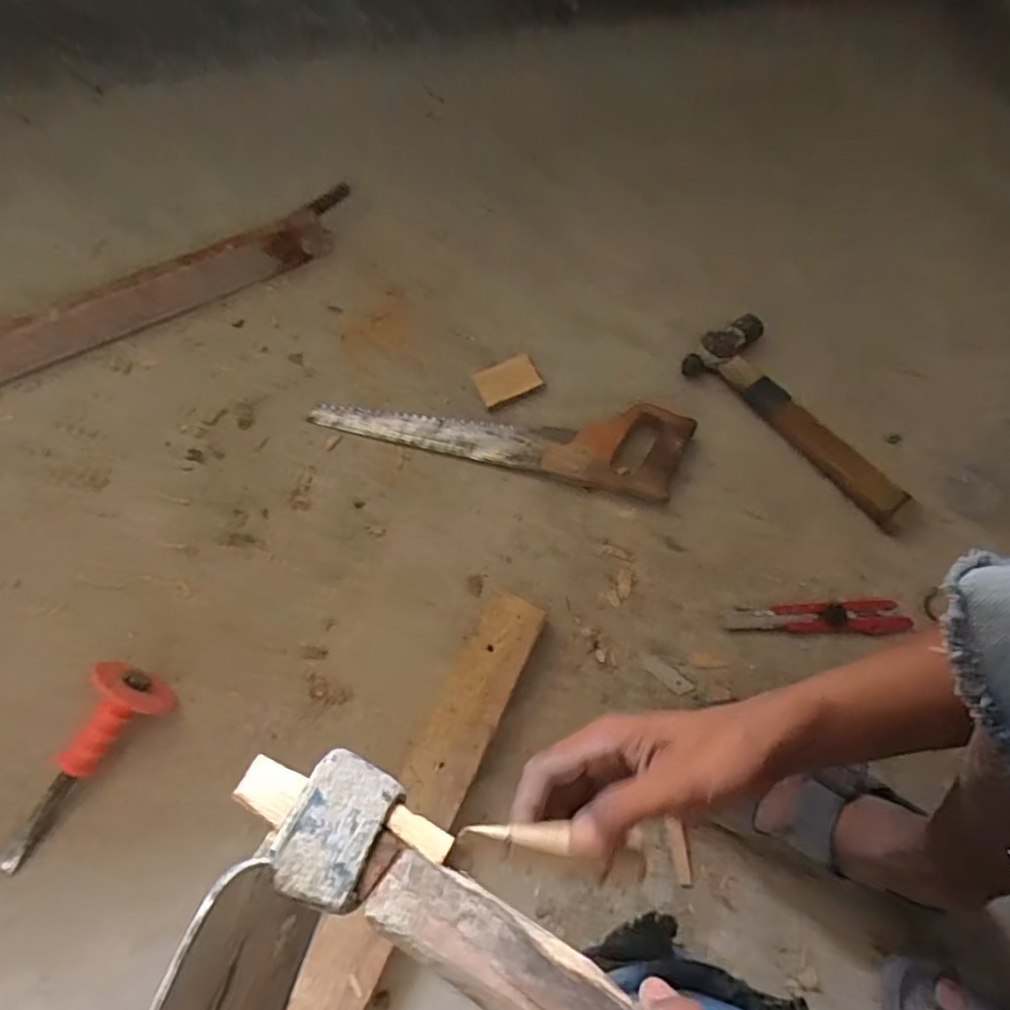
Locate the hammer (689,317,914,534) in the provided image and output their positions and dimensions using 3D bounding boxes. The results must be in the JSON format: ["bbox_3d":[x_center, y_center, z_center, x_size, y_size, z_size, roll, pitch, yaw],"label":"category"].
[{"bbox_3d":[0.348,-0.103,0.706,0.100,0.040,0.296,-42,72,-15],"label":"hammer"}]

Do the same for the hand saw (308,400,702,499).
[{"bbox_3d":[-0.009,-0.096,0.724,0.438,0.031,0.100,12,67,7],"label":"hand saw"}]

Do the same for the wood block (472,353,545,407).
[{"bbox_3d":[0.003,-0.153,0.745,0.074,0.009,0.049,-24,68,-9],"label":"wood block"}]

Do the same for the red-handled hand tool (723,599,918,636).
[{"bbox_3d":[0.314,0.116,0.623,0.176,0.007,0.034,-3,66,0],"label":"red-handled hand tool"}]

